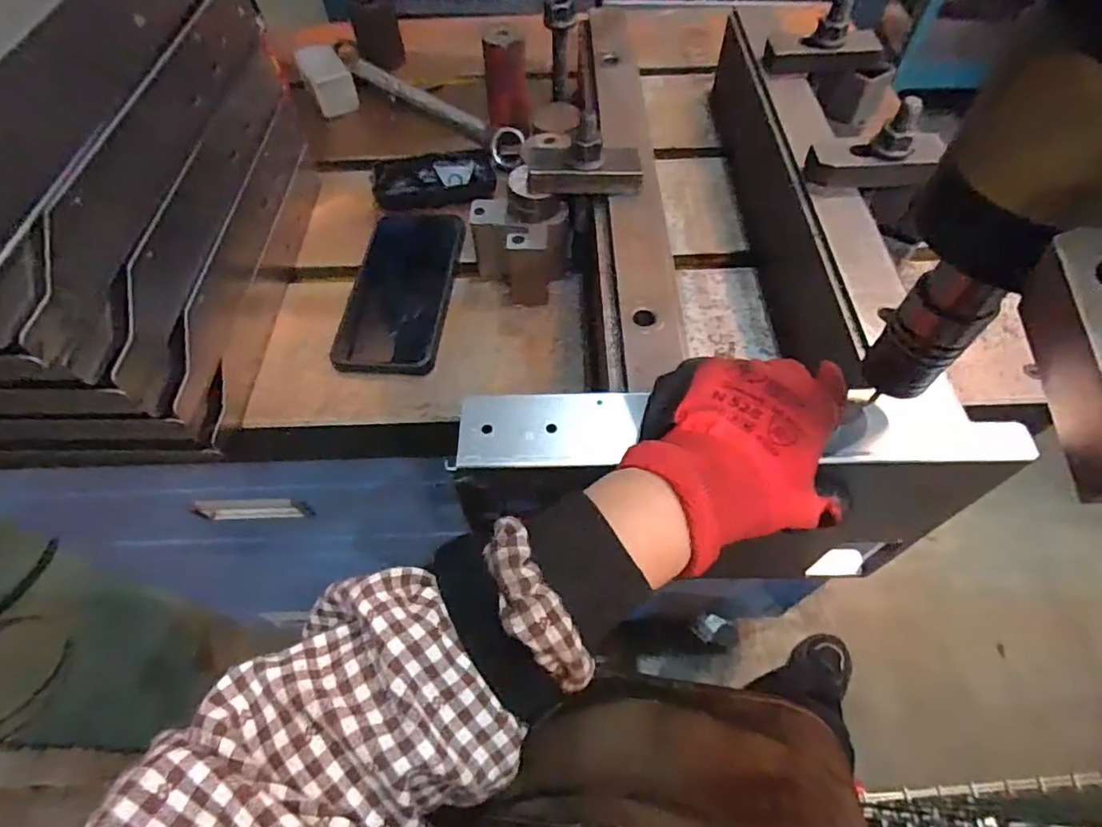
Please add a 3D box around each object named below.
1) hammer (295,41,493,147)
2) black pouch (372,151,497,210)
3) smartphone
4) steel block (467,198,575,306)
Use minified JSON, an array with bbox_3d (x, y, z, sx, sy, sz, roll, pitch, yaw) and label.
[{"bbox_3d":[-0.175,-0.331,0.599,0.245,0.039,0.093,38,66,22],"label":"hammer"},{"bbox_3d":[-0.108,-0.220,0.535,0.111,0.025,0.045,-12,59,-6],"label":"black pouch"},{"bbox_3d":[-0.123,-0.111,0.477,0.080,0.009,0.175,3,58,3],"label":"smartphone"},{"bbox_3d":[-0.023,-0.128,0.456,0.076,0.062,0.065,1,58,2],"label":"steel block"}]

